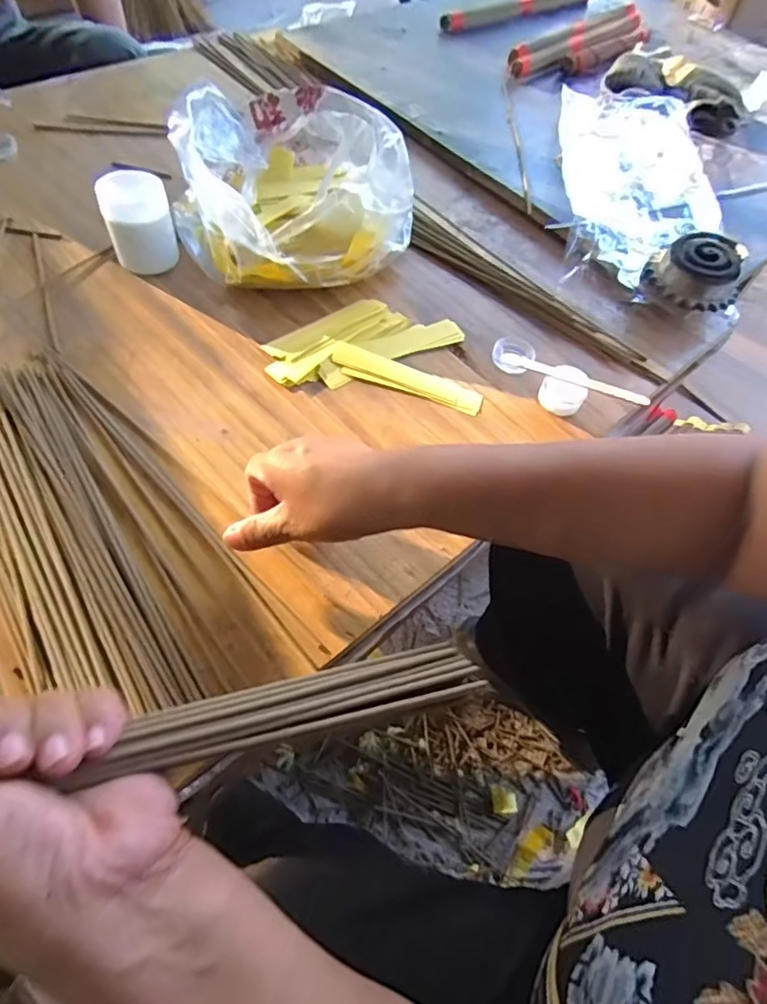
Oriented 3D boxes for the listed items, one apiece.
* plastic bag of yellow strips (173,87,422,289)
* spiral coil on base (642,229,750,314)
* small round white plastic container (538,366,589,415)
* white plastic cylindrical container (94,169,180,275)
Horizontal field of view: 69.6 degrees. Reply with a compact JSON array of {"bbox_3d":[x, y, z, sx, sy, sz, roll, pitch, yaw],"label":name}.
[{"bbox_3d":[-0.092,-0.307,0.526,0.209,0.094,0.230,-13,61,-14],"label":"plastic bag of yellow strips"},{"bbox_3d":[0.306,-0.225,0.540,0.088,0.044,0.082,30,60,12],"label":"spiral coil on base"},{"bbox_3d":[0.154,-0.096,0.471,0.037,0.026,0.031,20,59,6],"label":"small round white plastic container"},{"bbox_3d":[-0.215,-0.248,0.491,0.058,0.068,0.047,-6,60,-10],"label":"white plastic cylindrical container"}]

